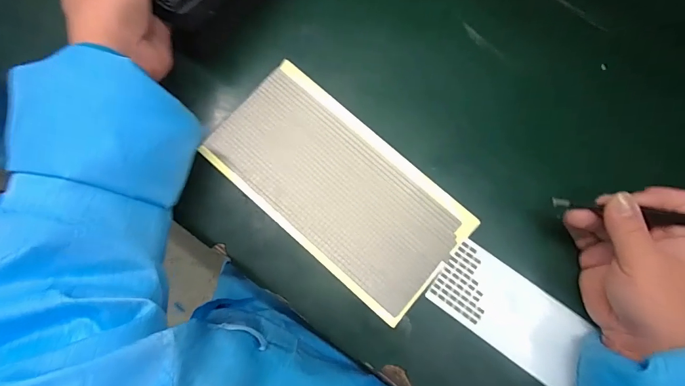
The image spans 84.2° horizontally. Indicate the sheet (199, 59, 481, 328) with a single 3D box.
[{"bbox_3d":[-0.006,-0.006,0.340,0.229,0.004,0.120,42,82,6],"label":"sheet"}]

